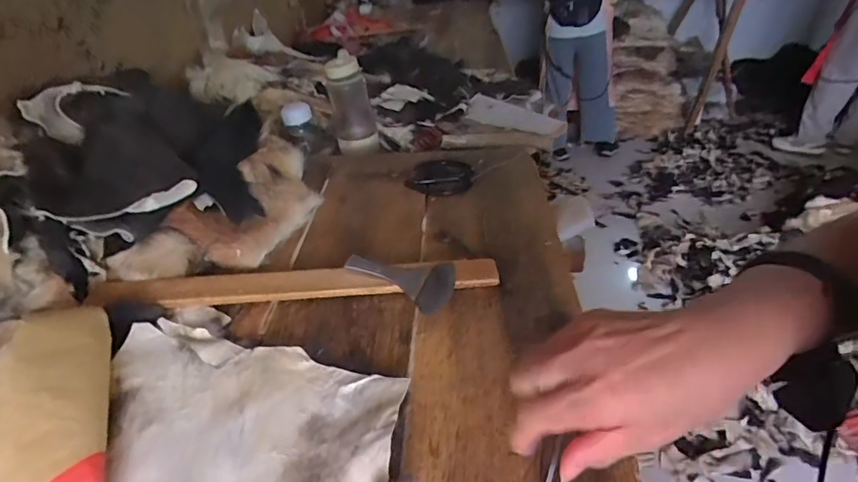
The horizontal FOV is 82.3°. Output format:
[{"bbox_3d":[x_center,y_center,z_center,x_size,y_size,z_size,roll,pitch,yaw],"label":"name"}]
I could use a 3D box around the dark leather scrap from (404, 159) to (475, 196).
[{"bbox_3d":[0.021,-0.109,0.845,0.107,0.015,0.125,8,37,17],"label":"dark leather scrap"}]

